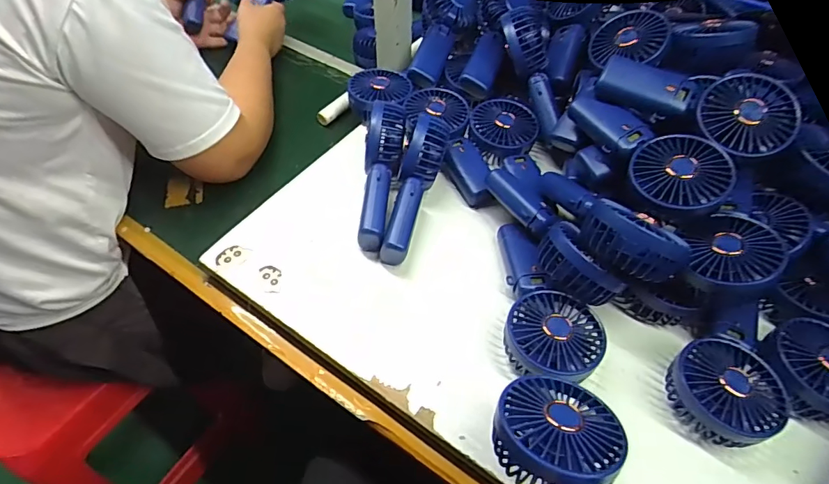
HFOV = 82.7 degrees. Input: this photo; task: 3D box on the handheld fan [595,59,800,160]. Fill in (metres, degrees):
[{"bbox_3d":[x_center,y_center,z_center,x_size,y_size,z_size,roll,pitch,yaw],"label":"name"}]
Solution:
[{"bbox_3d":[0.284,-0.150,0.474,0.183,0.032,0.100,32,60,23],"label":"handheld fan"}]

